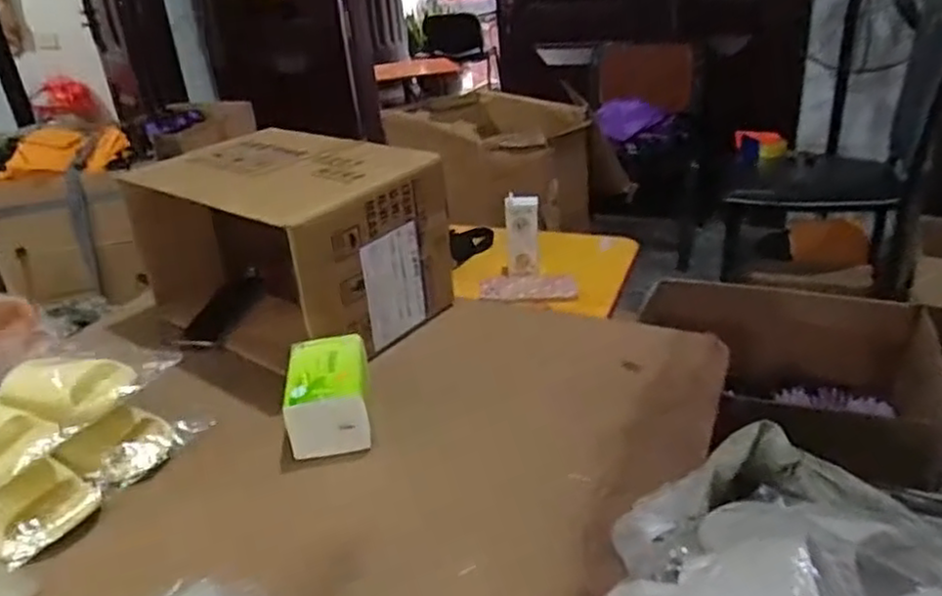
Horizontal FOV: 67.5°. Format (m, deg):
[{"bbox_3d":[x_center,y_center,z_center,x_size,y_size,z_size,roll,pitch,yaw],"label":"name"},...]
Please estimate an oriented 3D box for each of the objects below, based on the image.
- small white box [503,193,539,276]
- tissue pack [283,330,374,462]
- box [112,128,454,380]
[{"bbox_3d":[0.088,-0.095,1.181,0.057,0.150,0.031,-5,27,0],"label":"small white box"},{"bbox_3d":[-0.169,0.114,0.845,0.095,0.085,0.125,-8,27,-6],"label":"tissue pack"},{"bbox_3d":[-0.272,-0.084,1.052,0.413,0.251,0.256,15,33,34],"label":"box"}]

